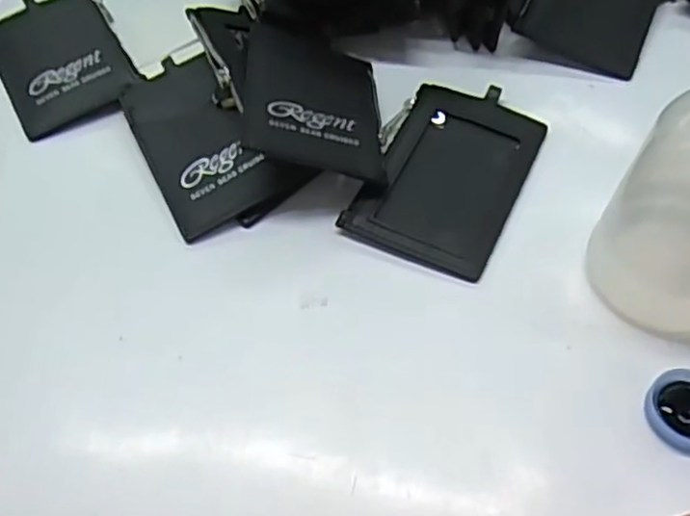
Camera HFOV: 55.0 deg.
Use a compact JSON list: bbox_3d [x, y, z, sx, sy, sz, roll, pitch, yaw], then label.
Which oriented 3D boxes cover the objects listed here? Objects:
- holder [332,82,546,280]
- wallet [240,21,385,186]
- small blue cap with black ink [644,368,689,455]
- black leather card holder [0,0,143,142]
[{"bbox_3d":[0.054,-0.045,0.341,0.071,0.008,0.114,22,60,17],"label":"holder"},{"bbox_3d":[-0.016,-0.088,0.353,0.073,0.008,0.115,10,46,-15],"label":"wallet"},{"bbox_3d":[0.136,0.061,0.264,0.031,0.010,0.030,-1,56,2],"label":"small blue cap with black ink"},{"bbox_3d":[-0.174,-0.125,0.404,0.073,0.012,0.116,-25,59,-13],"label":"black leather card holder"}]

